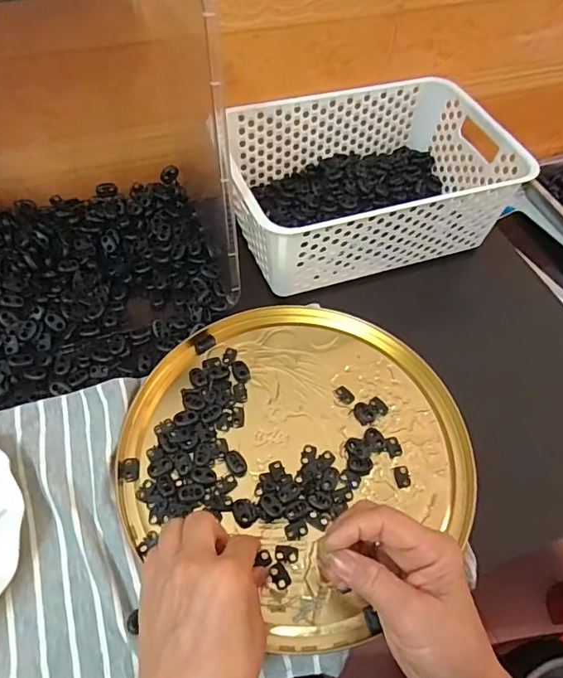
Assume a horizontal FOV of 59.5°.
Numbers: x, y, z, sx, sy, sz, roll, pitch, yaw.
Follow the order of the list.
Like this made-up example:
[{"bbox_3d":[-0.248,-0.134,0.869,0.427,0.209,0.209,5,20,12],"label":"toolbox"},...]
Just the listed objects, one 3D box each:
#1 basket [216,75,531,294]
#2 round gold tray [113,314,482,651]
[{"bbox_3d":[0.090,-0.180,0.565,0.305,0.100,0.203,-15,58,-14],"label":"basket"},{"bbox_3d":[0.012,0.089,0.438,0.281,0.020,0.279,2,59,-3],"label":"round gold tray"}]

